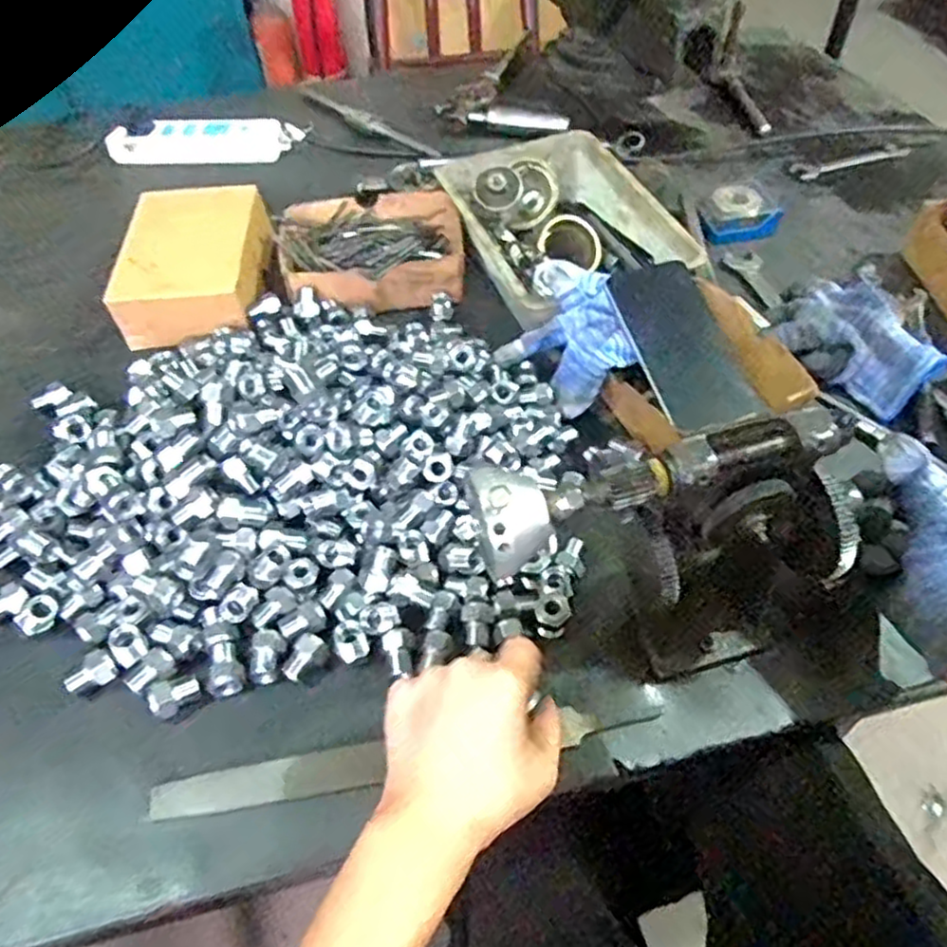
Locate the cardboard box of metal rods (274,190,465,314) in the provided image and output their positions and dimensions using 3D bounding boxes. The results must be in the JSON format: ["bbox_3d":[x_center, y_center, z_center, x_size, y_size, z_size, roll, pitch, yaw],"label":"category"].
[{"bbox_3d":[-0.097,-0.219,0.708,0.179,0.038,0.143,-11,52,-7],"label":"cardboard box of metal rods"}]

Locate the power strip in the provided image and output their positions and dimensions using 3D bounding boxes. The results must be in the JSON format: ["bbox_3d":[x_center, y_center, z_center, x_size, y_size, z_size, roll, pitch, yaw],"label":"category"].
[{"bbox_3d":[-0.328,-0.403,0.879,0.228,0.034,0.056,-1,51,1],"label":"power strip"}]

